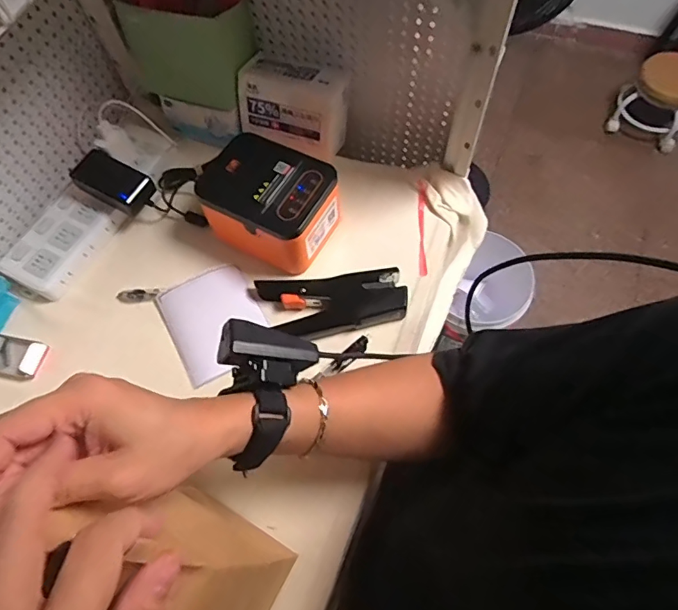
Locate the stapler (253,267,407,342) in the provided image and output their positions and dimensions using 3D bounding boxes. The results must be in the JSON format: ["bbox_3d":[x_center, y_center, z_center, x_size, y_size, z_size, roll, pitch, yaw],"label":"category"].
[{"bbox_3d":[-0.007,0.002,0.540,0.163,0.030,0.070,-5,65,0],"label":"stapler"}]

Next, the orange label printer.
[{"bbox_3d":[-0.077,-0.120,0.562,0.138,0.088,0.113,23,68,13],"label":"orange label printer"}]

